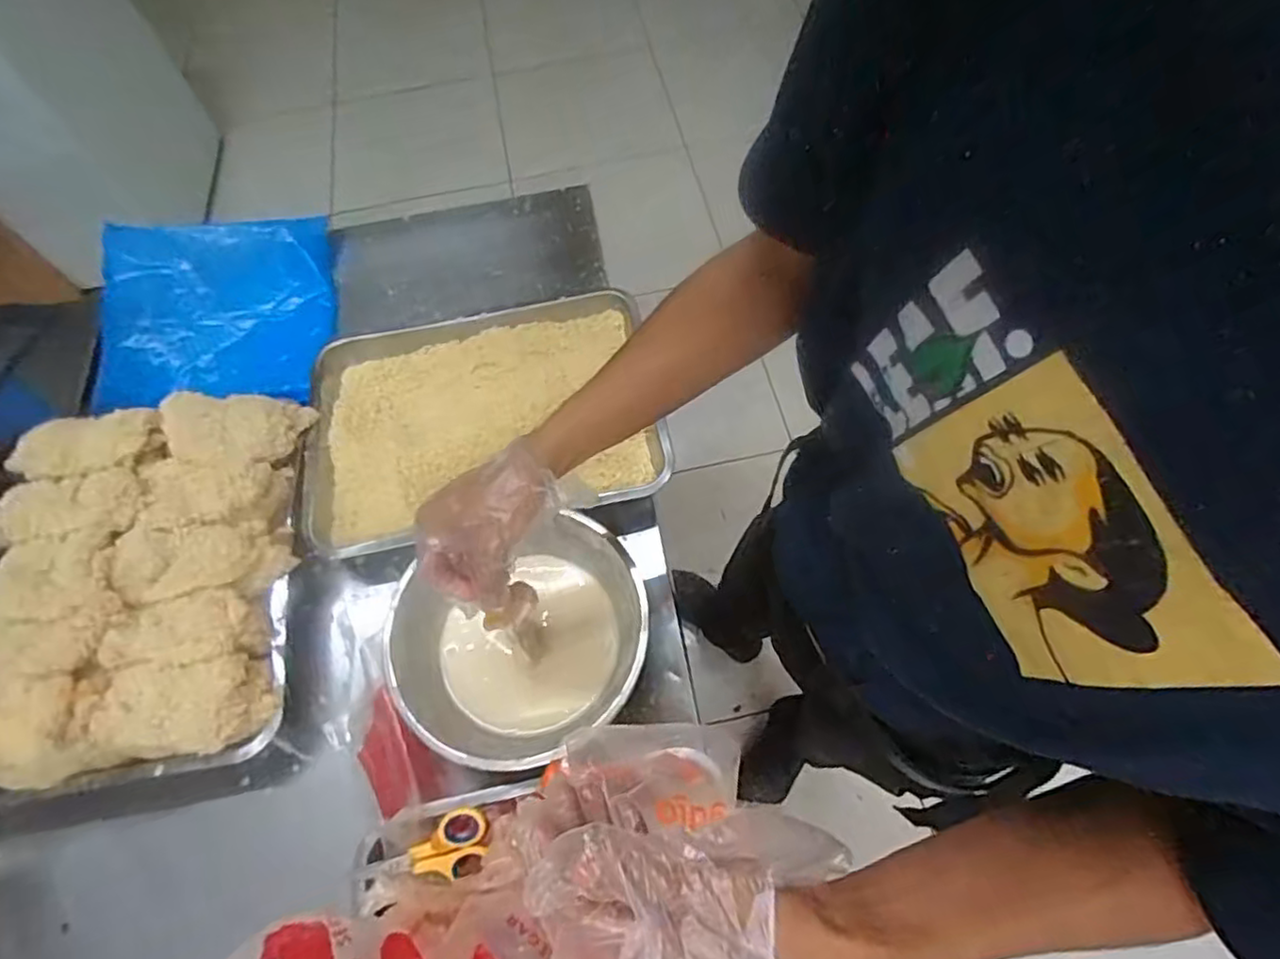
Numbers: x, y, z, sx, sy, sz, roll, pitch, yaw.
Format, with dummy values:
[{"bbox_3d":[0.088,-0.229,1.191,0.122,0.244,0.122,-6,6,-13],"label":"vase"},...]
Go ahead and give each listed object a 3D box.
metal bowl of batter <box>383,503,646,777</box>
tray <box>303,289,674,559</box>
[{"bbox_3d":[-0.105,0.158,0.615,0.219,0.085,0.200,-2,63,3],"label":"metal bowl of batter"},{"bbox_3d":[-0.177,-0.070,0.745,0.380,0.044,0.280,-12,63,-2],"label":"tray"}]

